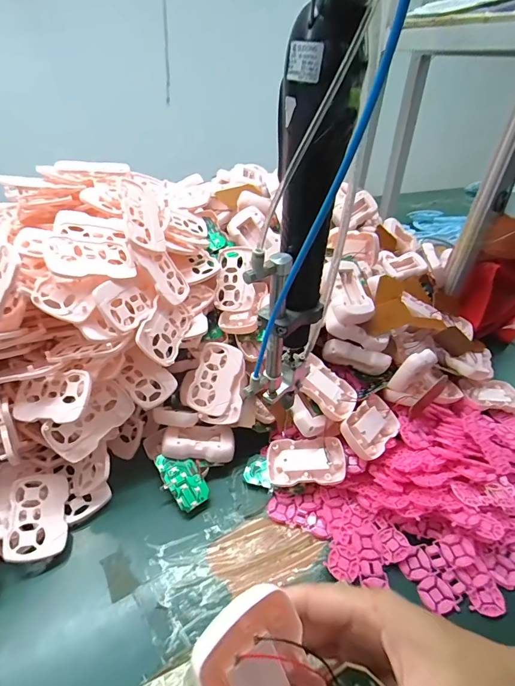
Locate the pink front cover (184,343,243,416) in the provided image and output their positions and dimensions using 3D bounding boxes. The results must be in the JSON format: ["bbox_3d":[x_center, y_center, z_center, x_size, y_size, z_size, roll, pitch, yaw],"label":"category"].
[{"bbox_3d":[-0.051,0.043,0.457,0.057,0.009,0.085,15,79,17],"label":"pink front cover"}]

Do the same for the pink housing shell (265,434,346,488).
[{"bbox_3d":[0.056,0.137,0.429,0.087,0.016,0.053,-7,55,10],"label":"pink housing shell"}]

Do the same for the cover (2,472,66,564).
[{"bbox_3d":[-0.226,0.179,0.382,0.052,0.013,0.086,5,41,-28],"label":"cover"}]

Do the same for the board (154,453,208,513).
[{"bbox_3d":[-0.086,0.154,0.425,0.038,0.004,0.072,-27,60,-27],"label":"board"}]

